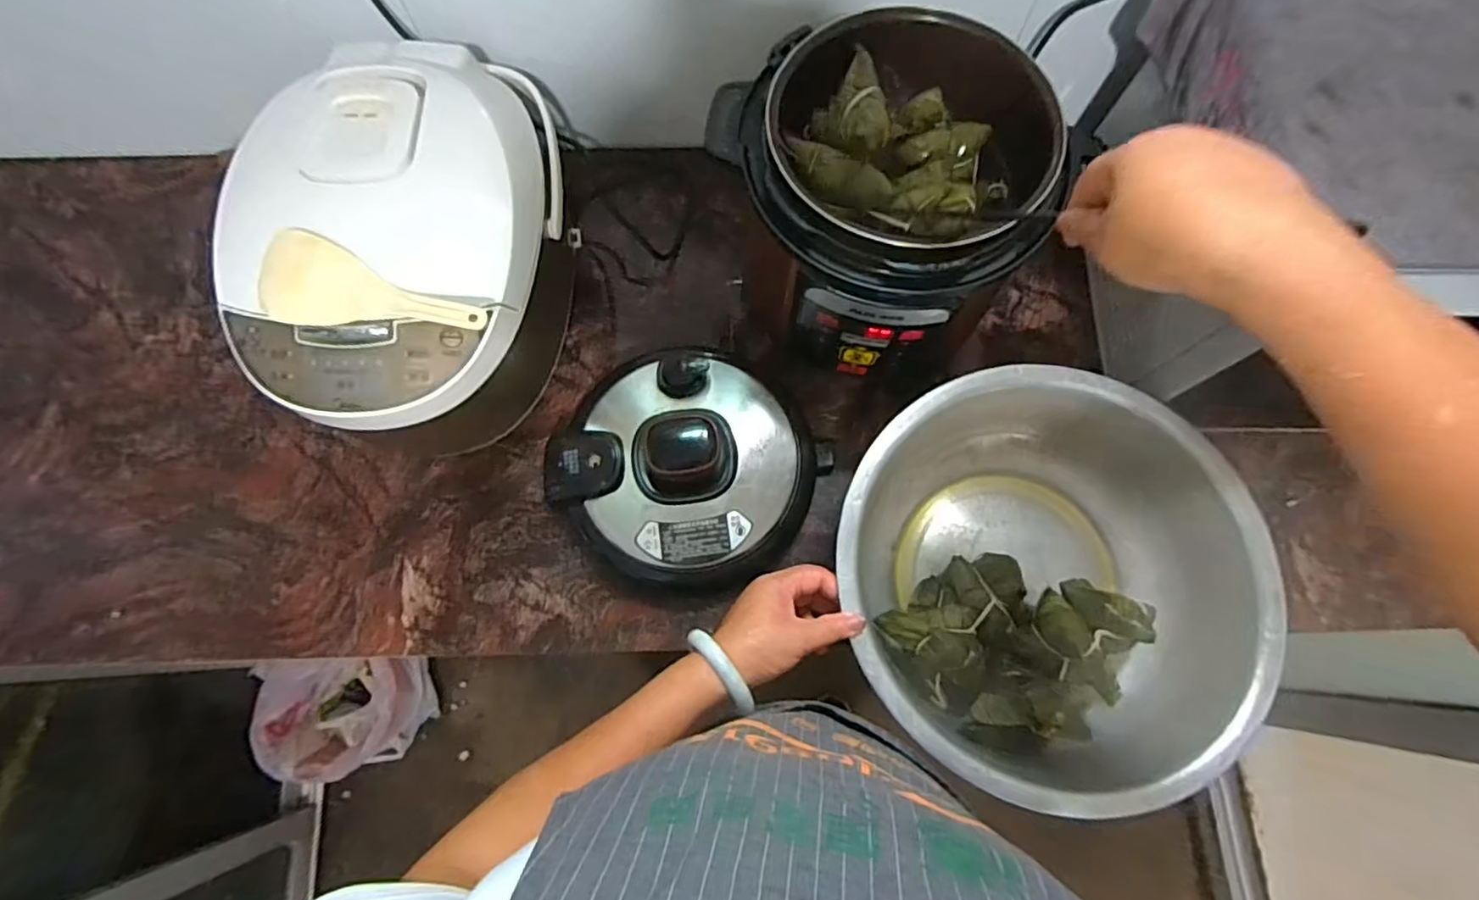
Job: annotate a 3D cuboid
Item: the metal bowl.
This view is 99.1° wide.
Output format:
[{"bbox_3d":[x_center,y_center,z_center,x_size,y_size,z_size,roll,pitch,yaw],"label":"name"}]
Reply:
[{"bbox_3d":[0.262,0.112,0.574,0.345,0.127,0.346,0,74,0],"label":"metal bowl"}]

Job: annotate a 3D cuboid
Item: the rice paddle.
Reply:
[{"bbox_3d":[-0.285,-0.124,0.487,0.183,0.023,0.063,10,75,2],"label":"rice paddle"}]

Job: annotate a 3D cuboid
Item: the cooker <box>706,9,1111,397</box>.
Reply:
[{"bbox_3d":[0.126,-0.220,0.599,0.231,0.252,0.269,-32,77,-9],"label":"cooker"}]

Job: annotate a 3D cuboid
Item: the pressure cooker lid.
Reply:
[{"bbox_3d":[-0.046,0.011,0.627,0.237,0.073,0.235,0,74,0],"label":"pressure cooker lid"}]

